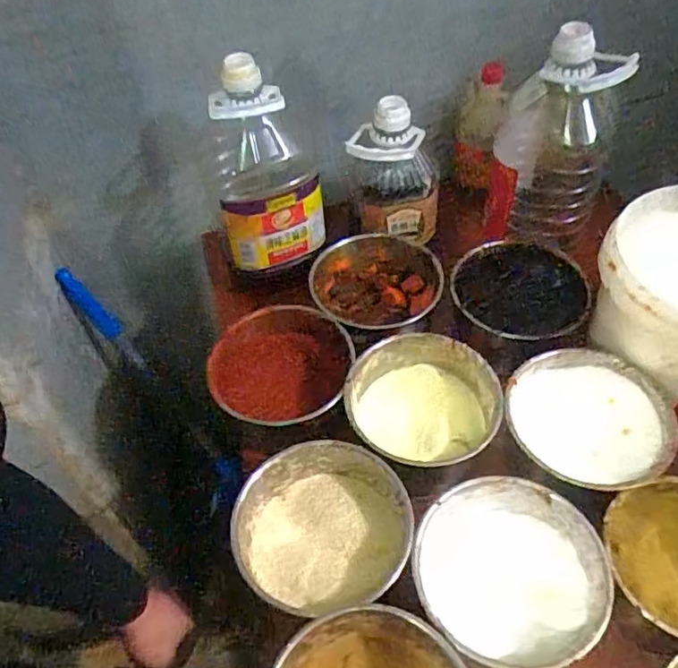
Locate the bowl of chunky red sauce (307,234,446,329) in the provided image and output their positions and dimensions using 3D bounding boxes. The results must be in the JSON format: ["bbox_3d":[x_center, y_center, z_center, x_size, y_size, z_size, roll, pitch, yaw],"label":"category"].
[{"bbox_3d":[0.057,-0.050,0.819,0.174,0.079,0.168,-15,51,-8],"label":"bowl of chunky red sauce"}]

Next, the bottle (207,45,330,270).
[{"bbox_3d":[-0.103,-0.234,0.809,0.133,0.252,0.151,-12,50,-6],"label":"bottle"}]

